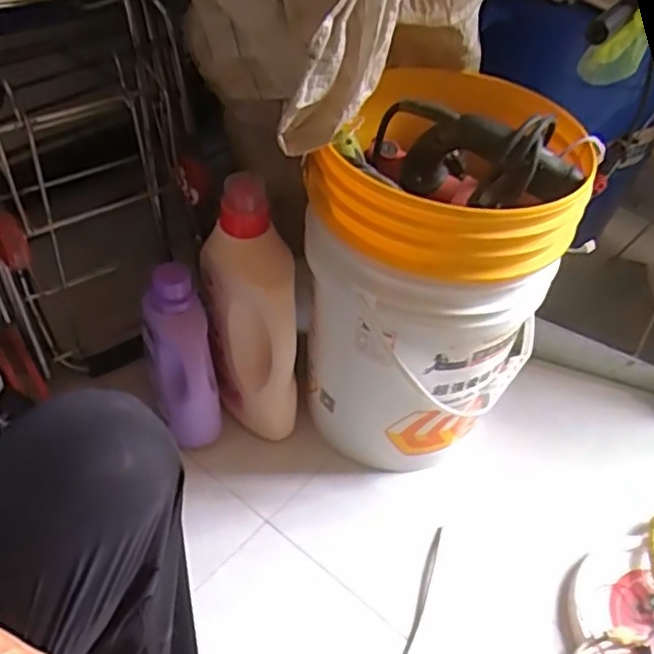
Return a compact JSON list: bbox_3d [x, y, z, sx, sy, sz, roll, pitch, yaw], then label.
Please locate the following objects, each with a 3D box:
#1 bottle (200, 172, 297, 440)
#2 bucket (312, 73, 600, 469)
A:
[{"bbox_3d":[-0.102,-0.010,0.895,0.094,0.339,0.142,-16,49,-20],"label":"bottle"},{"bbox_3d":[0.133,-0.047,0.880,0.275,0.476,0.292,3,45,-3],"label":"bucket"}]

